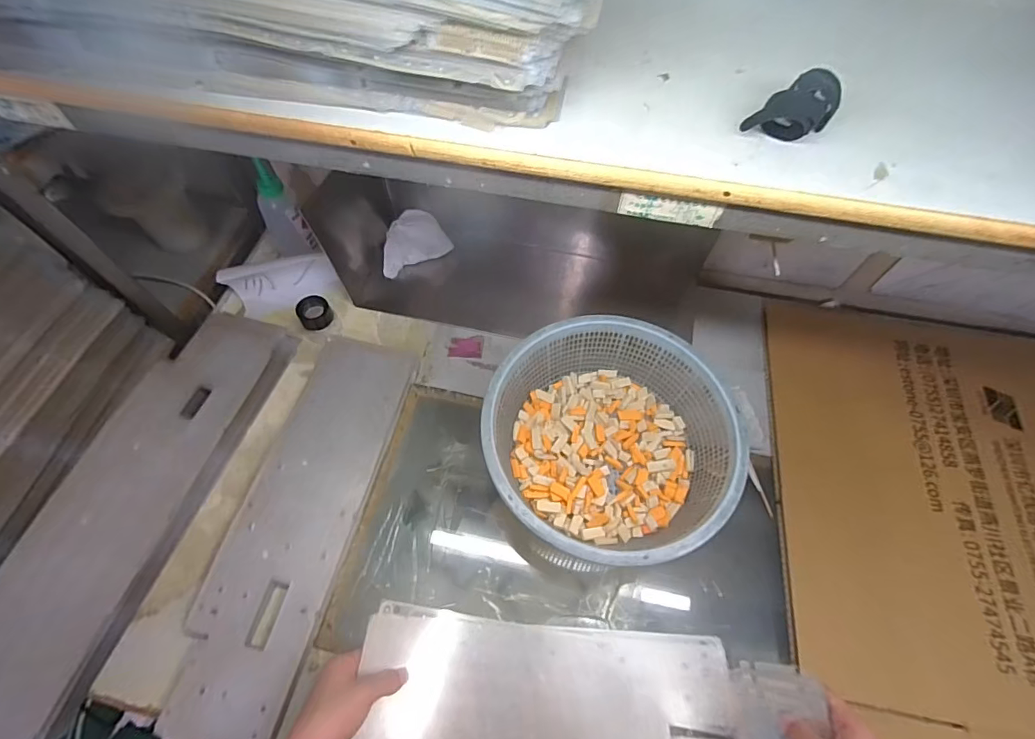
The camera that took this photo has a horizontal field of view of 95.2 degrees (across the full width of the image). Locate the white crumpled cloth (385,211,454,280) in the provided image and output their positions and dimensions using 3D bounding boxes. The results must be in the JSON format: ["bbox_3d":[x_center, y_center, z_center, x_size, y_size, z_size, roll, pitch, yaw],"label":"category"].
[{"bbox_3d":[-0.153,-0.187,0.695,0.103,0.052,0.078,-17,62,-9],"label":"white crumpled cloth"}]

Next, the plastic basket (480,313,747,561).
[{"bbox_3d":[0.095,0.079,0.517,0.246,0.100,0.254,0,59,-1],"label":"plastic basket"}]

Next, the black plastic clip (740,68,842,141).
[{"bbox_3d":[0.161,-0.149,0.271,0.049,0.024,0.028,-27,63,-16],"label":"black plastic clip"}]

